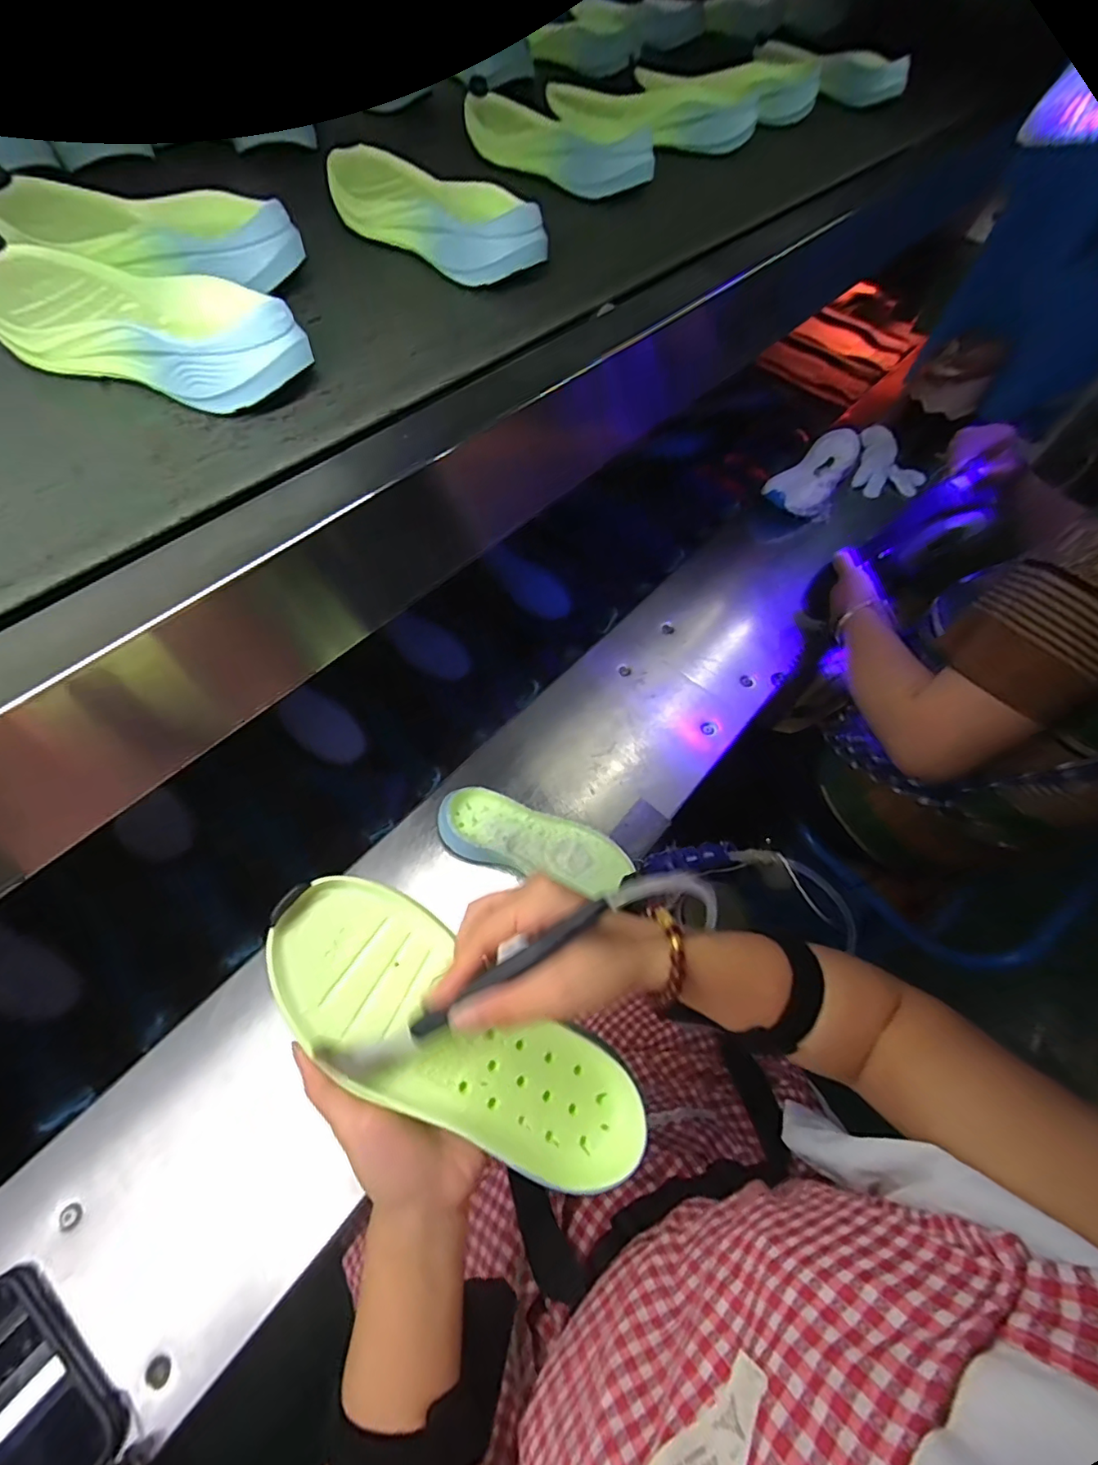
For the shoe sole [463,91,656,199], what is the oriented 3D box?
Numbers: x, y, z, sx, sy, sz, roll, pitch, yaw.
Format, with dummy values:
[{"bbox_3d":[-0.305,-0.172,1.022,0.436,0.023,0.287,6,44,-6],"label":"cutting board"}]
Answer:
[{"bbox_3d":[0.003,-0.603,0.556,0.242,0.036,0.071,39,65,16],"label":"shoe sole"}]

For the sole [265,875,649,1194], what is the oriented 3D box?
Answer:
[{"bbox_3d":[-0.050,0.172,0.304,0.237,0.028,0.084,38,64,-4],"label":"sole"}]

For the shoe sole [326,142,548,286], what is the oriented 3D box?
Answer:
[{"bbox_3d":[-0.104,-0.428,0.446,0.226,0.047,0.062,39,65,16],"label":"shoe sole"}]

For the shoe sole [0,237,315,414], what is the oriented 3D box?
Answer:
[{"bbox_3d":[-0.264,-0.266,0.347,0.237,0.042,0.100,18,60,7],"label":"shoe sole"}]

